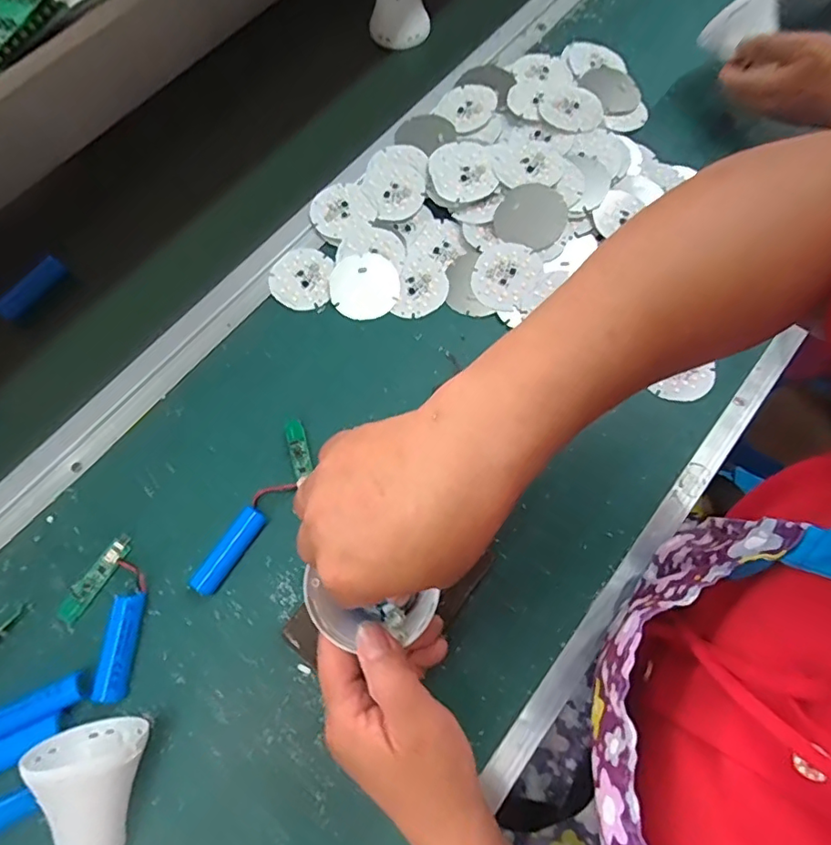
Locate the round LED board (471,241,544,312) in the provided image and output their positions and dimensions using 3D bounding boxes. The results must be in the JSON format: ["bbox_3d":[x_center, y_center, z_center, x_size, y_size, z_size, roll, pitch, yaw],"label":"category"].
[{"bbox_3d":[0.078,-0.126,0.465,0.058,0.004,0.061,-3,78,14],"label":"round LED board"}]

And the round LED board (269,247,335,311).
[{"bbox_3d":[-0.102,-0.129,0.483,0.054,0.007,0.060,6,70,2],"label":"round LED board"}]

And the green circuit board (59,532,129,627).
[{"bbox_3d":[-0.232,0.113,0.391,0.017,0.008,0.068,34,74,11],"label":"green circuit board"}]

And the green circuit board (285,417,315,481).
[{"bbox_3d":[-0.092,0.018,0.422,0.014,0.007,0.046,-16,71,-6],"label":"green circuit board"}]

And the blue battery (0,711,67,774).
[{"bbox_3d":[-0.259,0.211,0.349,0.065,0.016,0.019,-26,72,-9],"label":"blue battery"}]

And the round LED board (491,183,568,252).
[{"bbox_3d":[0.101,-0.181,0.473,0.060,0.009,0.054,26,90,19],"label":"round LED board"}]

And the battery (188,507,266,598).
[{"bbox_3d":[-0.135,0.093,0.393,0.019,0.018,0.066,31,73,11],"label":"battery"}]

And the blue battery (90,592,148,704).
[{"bbox_3d":[-0.202,0.154,0.372,0.020,0.018,0.067,2,70,1],"label":"blue battery"}]

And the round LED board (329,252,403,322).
[{"bbox_3d":[-0.045,-0.121,0.474,0.060,0.007,0.061,0,70,0],"label":"round LED board"}]

